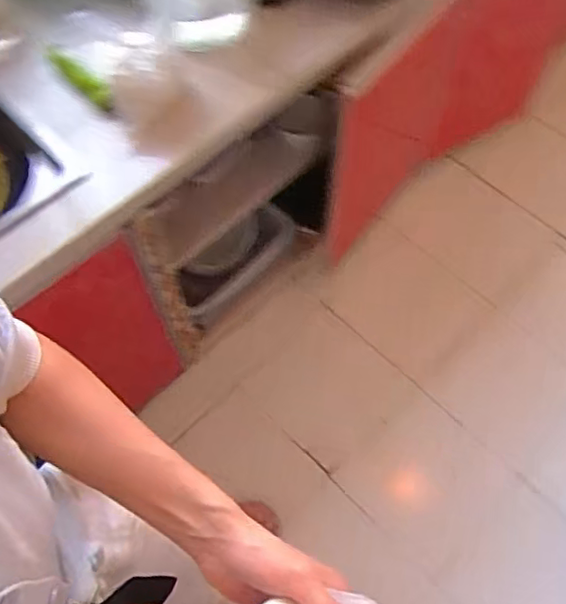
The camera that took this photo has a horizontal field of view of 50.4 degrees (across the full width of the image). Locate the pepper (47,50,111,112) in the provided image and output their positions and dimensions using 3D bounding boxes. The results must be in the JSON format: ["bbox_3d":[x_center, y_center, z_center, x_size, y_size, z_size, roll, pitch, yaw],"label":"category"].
[{"bbox_3d":[-0.286,-0.316,0.851,0.132,0.030,0.023,41,70,18],"label":"pepper"}]

